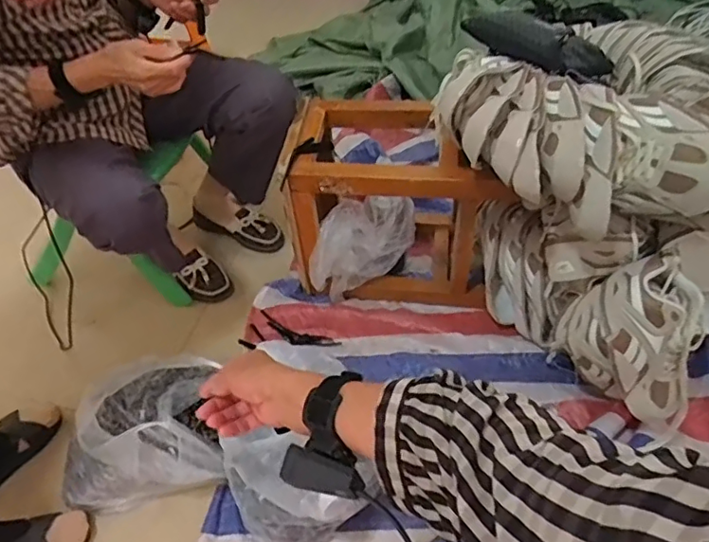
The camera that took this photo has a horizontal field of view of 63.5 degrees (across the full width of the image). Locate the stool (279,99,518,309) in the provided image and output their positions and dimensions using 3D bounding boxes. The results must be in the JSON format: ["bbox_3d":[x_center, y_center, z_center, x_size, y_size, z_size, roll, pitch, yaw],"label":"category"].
[{"bbox_3d":[0.069,-0.121,1.049,0.350,0.309,0.265,0,48,7],"label":"stool"}]

